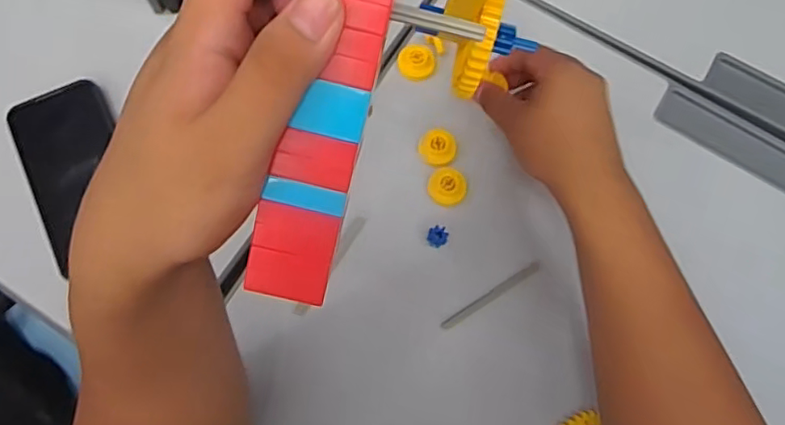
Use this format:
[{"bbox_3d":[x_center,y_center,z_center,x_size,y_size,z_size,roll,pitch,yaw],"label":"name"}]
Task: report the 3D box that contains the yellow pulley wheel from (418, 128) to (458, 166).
[{"bbox_3d":[0.039,-0.057,0.505,0.030,0.007,0.034,38,77,8],"label":"yellow pulley wheel"}]

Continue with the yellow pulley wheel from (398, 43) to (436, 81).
[{"bbox_3d":[0.022,-0.134,0.522,0.032,0.009,0.030,12,75,1],"label":"yellow pulley wheel"}]

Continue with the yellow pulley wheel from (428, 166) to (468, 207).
[{"bbox_3d":[0.046,-0.022,0.497,0.031,0.010,0.031,0,75,-2],"label":"yellow pulley wheel"}]

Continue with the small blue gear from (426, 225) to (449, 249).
[{"bbox_3d":[0.037,0.020,0.485,0.016,0.013,0.016,0,75,-2],"label":"small blue gear"}]

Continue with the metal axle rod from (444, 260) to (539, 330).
[{"bbox_3d":[0.081,0.067,0.484,0.095,0.004,0.008,-31,79,-9],"label":"metal axle rod"}]

